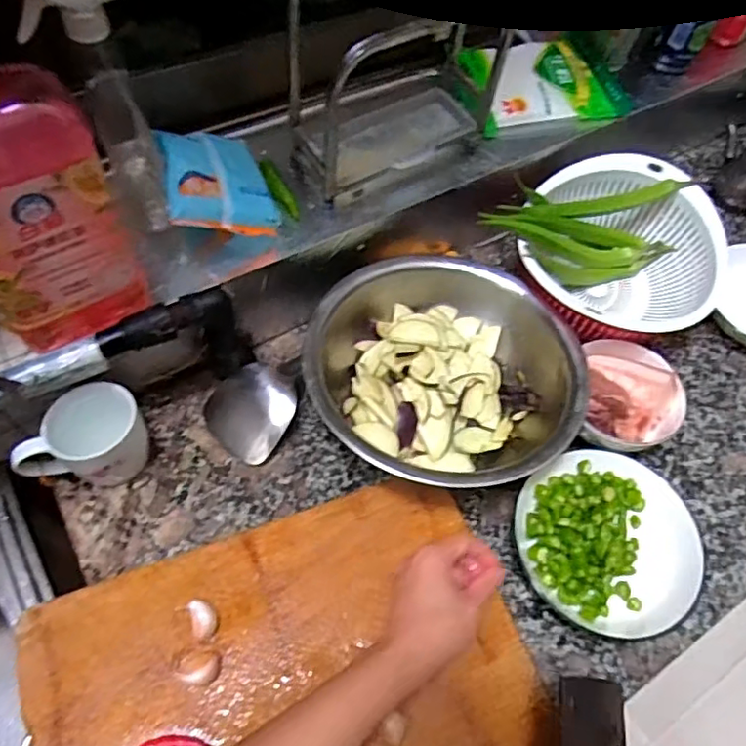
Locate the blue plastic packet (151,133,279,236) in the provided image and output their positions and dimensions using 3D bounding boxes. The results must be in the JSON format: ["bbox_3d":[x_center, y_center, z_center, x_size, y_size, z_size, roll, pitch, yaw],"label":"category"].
[{"bbox_3d":[-0.153,-0.190,0.581,0.108,0.023,0.121,-4,67,-42],"label":"blue plastic packet"}]

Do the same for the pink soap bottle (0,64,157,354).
[{"bbox_3d":[-0.257,-0.136,0.432,0.111,0.280,0.088,-28,63,-20],"label":"pink soap bottle"}]

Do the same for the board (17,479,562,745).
[{"bbox_3d":[-0.060,0.271,0.481,0.384,0.031,0.295,-18,60,-15],"label":"board"}]

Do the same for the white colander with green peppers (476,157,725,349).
[{"bbox_3d":[0.280,-0.138,0.707,0.247,0.099,0.230,-13,59,-13],"label":"white colander with green peppers"}]

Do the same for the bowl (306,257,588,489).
[{"bbox_3d":[0.071,0.003,0.622,0.266,0.094,0.255,2,57,-3],"label":"bowl"}]

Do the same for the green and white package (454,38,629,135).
[{"bbox_3d":[0.201,-0.361,0.744,0.225,0.056,0.124,-14,60,-13],"label":"green and white package"}]

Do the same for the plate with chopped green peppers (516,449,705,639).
[{"bbox_3d":[0.223,0.157,0.562,0.157,0.038,0.166,2,57,-3],"label":"plate with chopped green peppers"}]

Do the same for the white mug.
[{"bbox_3d":[-0.267,0.070,0.558,0.076,0.083,0.105,30,60,14],"label":"white mug"}]

